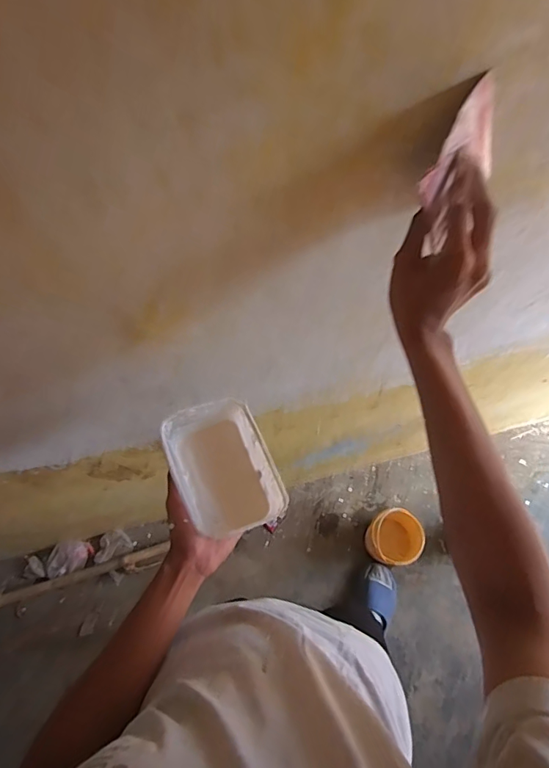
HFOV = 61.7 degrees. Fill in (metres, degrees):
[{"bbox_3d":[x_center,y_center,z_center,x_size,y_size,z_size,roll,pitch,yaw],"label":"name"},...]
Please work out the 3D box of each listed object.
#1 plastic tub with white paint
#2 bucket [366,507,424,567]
[{"bbox_3d":[-0.065,0.108,0.598,0.119,0.065,0.167,-22,66,-10],"label":"plastic tub with white paint"},{"bbox_3d":[0.376,0.500,1.479,0.155,0.180,0.162,0,64,1],"label":"bucket"}]

